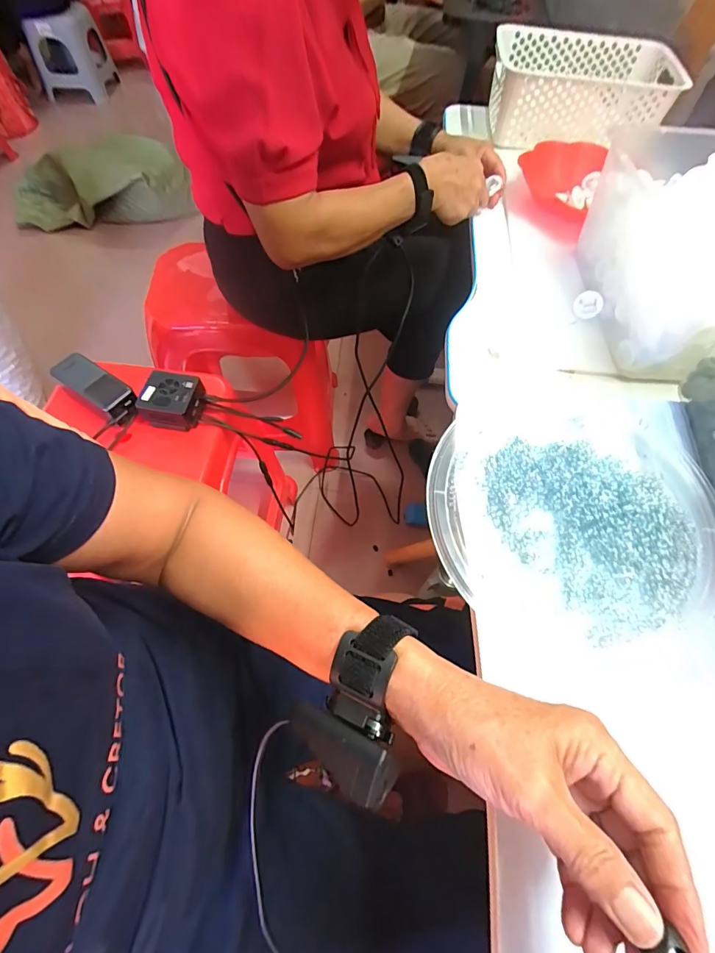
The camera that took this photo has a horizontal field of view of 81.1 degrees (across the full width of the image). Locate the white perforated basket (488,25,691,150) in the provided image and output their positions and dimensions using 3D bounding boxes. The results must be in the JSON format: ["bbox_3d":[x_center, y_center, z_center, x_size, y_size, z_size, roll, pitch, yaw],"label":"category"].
[{"bbox_3d":[0.377,-0.648,0.708,0.305,0.105,0.191,-6,62,-6],"label":"white perforated basket"}]

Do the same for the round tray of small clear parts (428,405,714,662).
[{"bbox_3d":[0.178,0.034,0.335,0.232,0.034,0.194,4,61,0],"label":"round tray of small clear parts"}]

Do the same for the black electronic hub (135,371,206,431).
[{"bbox_3d":[-0.286,-0.117,0.645,0.085,0.049,0.071,5,61,0],"label":"black electronic hub"}]

